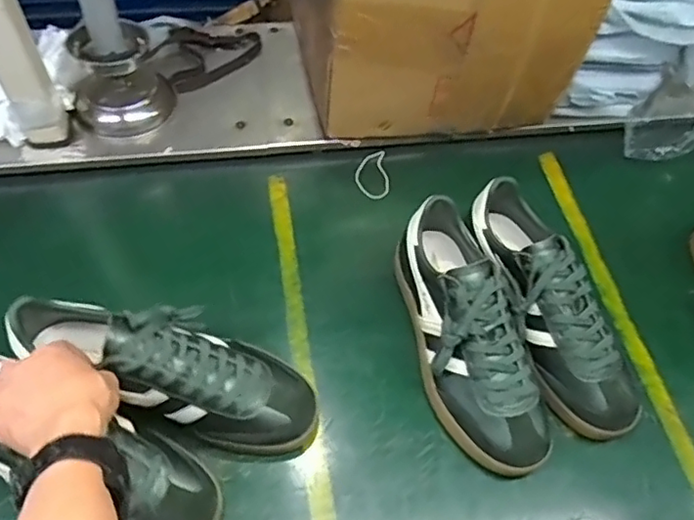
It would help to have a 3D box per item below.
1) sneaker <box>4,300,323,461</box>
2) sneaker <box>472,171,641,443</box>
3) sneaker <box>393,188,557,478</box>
[{"bbox_3d":[-0.155,0.095,0.540,0.271,0.086,0.094,24,59,-3],"label":"sneaker"},{"bbox_3d":[0.206,0.041,0.605,0.084,0.090,0.271,-15,57,-14],"label":"sneaker"},{"bbox_3d":[0.119,0.068,0.577,0.099,0.097,0.257,-7,54,-8],"label":"sneaker"}]

